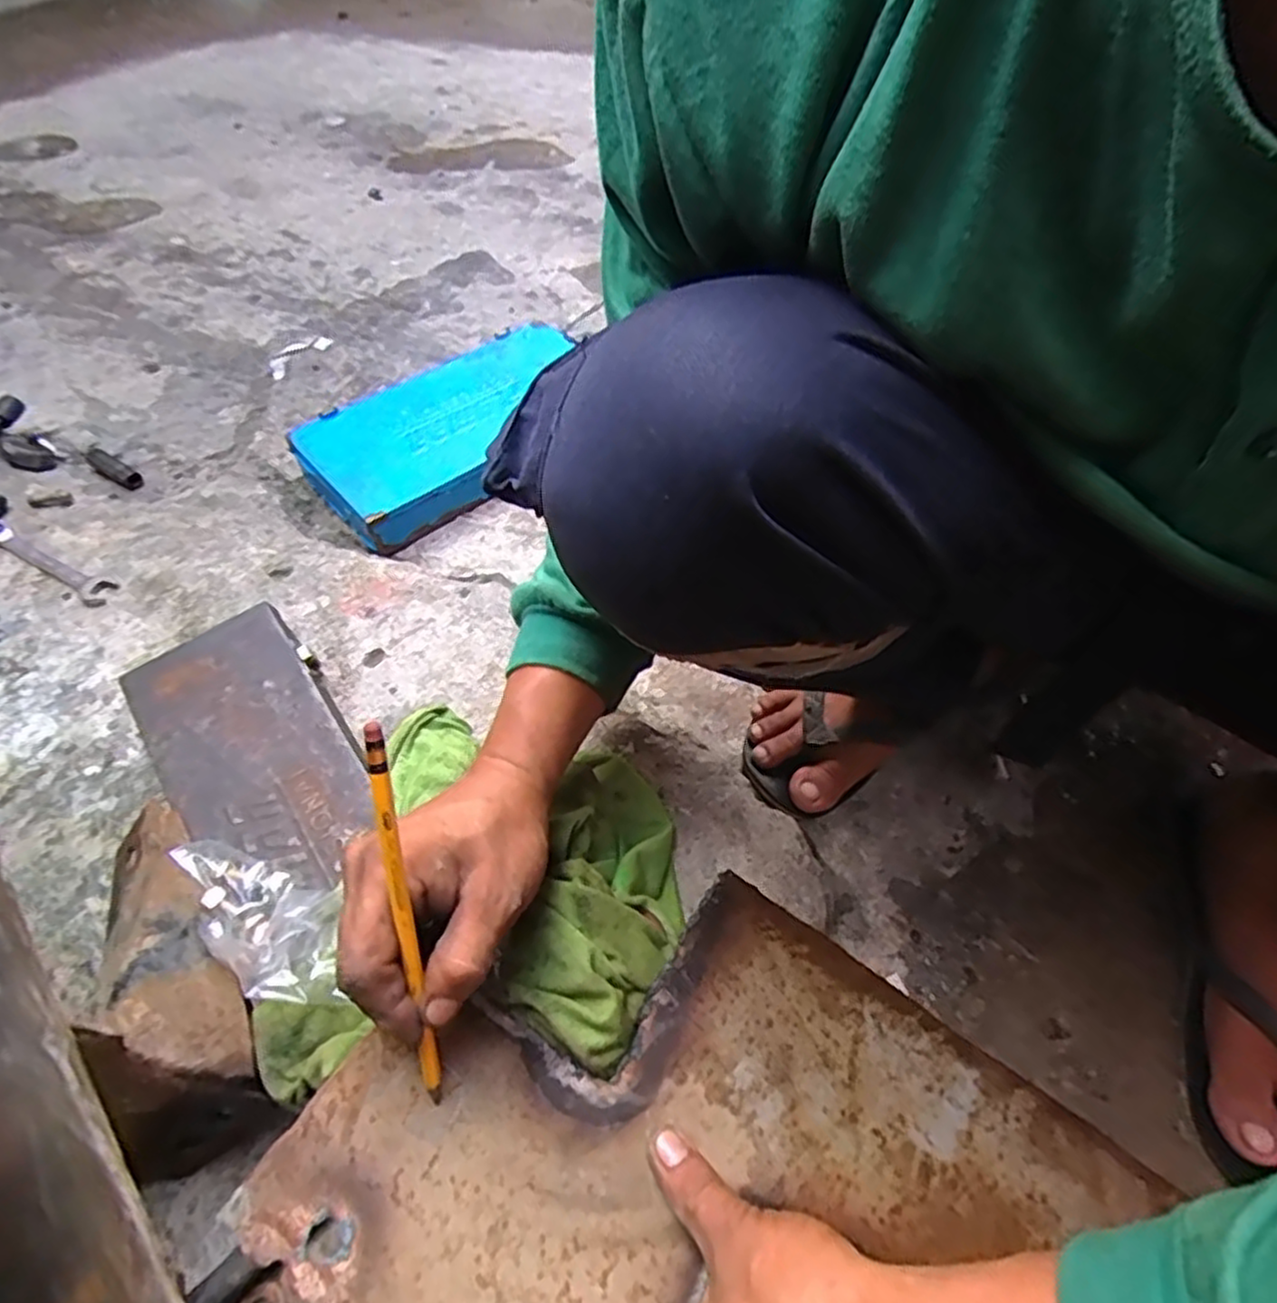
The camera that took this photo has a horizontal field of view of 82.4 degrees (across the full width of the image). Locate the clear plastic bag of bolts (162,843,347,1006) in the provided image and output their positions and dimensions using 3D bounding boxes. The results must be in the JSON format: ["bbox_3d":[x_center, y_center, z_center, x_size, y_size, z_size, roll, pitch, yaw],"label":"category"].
[{"bbox_3d":[-0.195,0.139,0.375,0.113,0.055,0.050,25,60,32],"label":"clear plastic bag of bolts"}]

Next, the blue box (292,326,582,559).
[{"bbox_3d":[-0.174,-0.228,0.721,0.292,0.046,0.156,-37,64,-22],"label":"blue box"}]

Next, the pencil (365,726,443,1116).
[{"bbox_3d":[-0.097,0.114,0.304,0.007,0.179,0.005,-4,17,-3],"label":"pencil"}]

